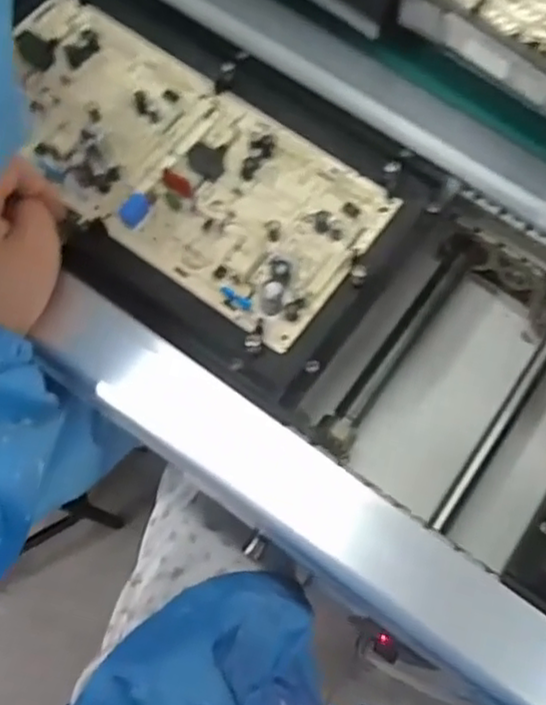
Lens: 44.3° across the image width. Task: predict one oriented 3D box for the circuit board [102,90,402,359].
[{"bbox_3d":[-0.012,-0.089,0.413,0.140,0.021,0.127,36,73,10],"label":"circuit board"}]

